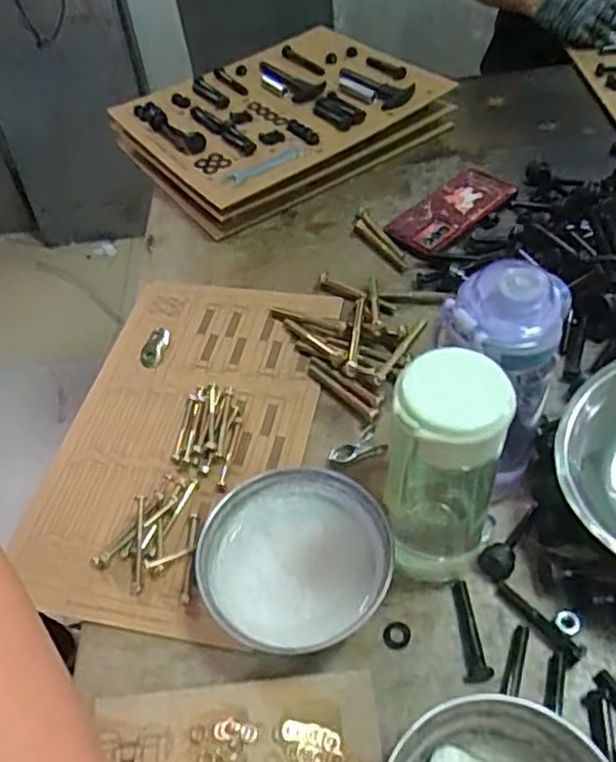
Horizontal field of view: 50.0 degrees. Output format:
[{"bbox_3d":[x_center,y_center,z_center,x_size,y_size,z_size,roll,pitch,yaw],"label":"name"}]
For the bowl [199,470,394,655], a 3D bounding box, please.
[{"bbox_3d":[-0.008,0.139,0.510,0.141,0.043,0.137,-3,49,3],"label":"bowl"}]

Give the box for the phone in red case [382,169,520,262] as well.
[{"bbox_3d":[0.172,-0.206,0.796,0.079,0.013,0.165,32,59,29],"label":"phone in red case"}]

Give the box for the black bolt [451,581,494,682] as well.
[{"bbox_3d":[0.117,0.184,0.488,0.018,0.012,0.073,-9,49,-1],"label":"black bolt"}]

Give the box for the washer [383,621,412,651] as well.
[{"bbox_3d":[0.066,0.189,0.492,0.020,0.004,0.020,-3,49,3],"label":"washer"}]

